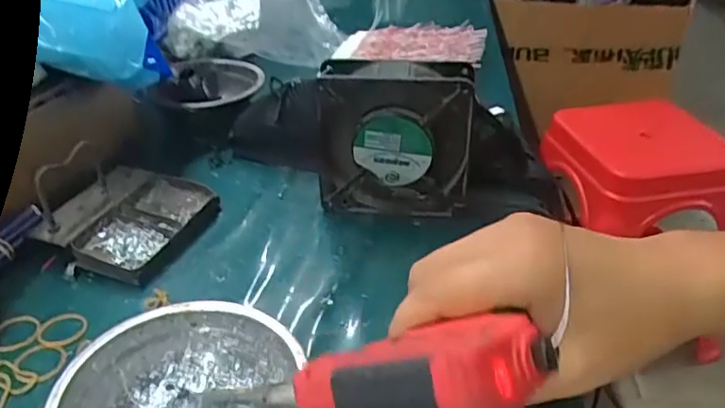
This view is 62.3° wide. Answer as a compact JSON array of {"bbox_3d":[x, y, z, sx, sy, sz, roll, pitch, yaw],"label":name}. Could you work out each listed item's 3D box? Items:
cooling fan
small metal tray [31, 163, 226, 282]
[{"bbox_3d":[0.027,-0.048,0.476,0.120,0.124,0.043,4,34,7],"label":"cooling fan"},{"bbox_3d":[-0.182,0.010,0.476,0.103,0.027,0.110,12,35,17],"label":"small metal tray"}]

